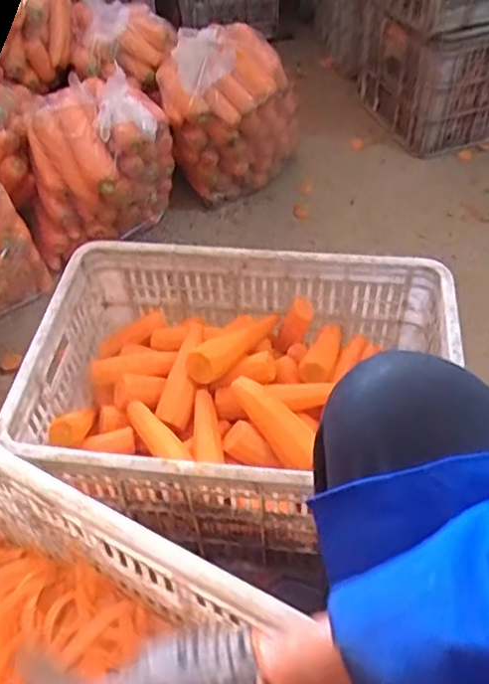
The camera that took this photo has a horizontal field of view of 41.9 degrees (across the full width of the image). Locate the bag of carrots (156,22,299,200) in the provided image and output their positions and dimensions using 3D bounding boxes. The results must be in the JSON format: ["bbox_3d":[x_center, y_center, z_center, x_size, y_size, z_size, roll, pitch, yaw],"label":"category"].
[{"bbox_3d":[-0.034,-0.494,1.394,0.244,0.318,0.262,27,56,23],"label":"bag of carrots"}]

